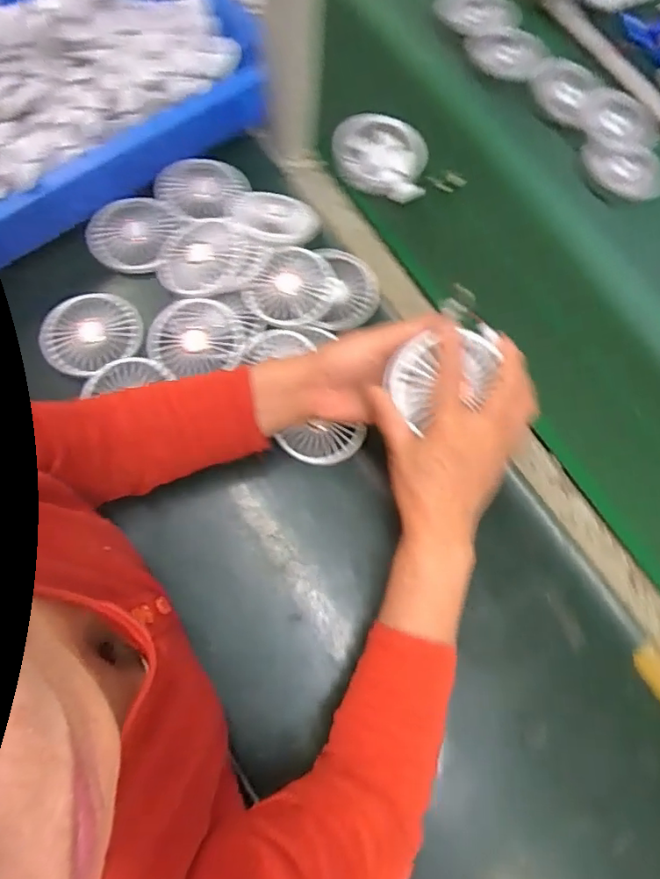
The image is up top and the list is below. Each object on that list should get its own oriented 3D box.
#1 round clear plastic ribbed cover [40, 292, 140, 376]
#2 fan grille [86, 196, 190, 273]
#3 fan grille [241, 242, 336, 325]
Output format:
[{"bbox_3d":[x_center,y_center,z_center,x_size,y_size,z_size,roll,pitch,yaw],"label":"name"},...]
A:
[{"bbox_3d":[-0.231,-0.103,0.537,0.092,0.023,0.078,-29,77,-13],"label":"round clear plastic ribbed cover"},{"bbox_3d":[-0.202,-0.217,0.579,0.086,0.021,0.086,31,72,5],"label":"fan grille"},{"bbox_3d":[-0.039,-0.157,0.561,0.091,0.030,0.085,1,71,-2],"label":"fan grille"}]

